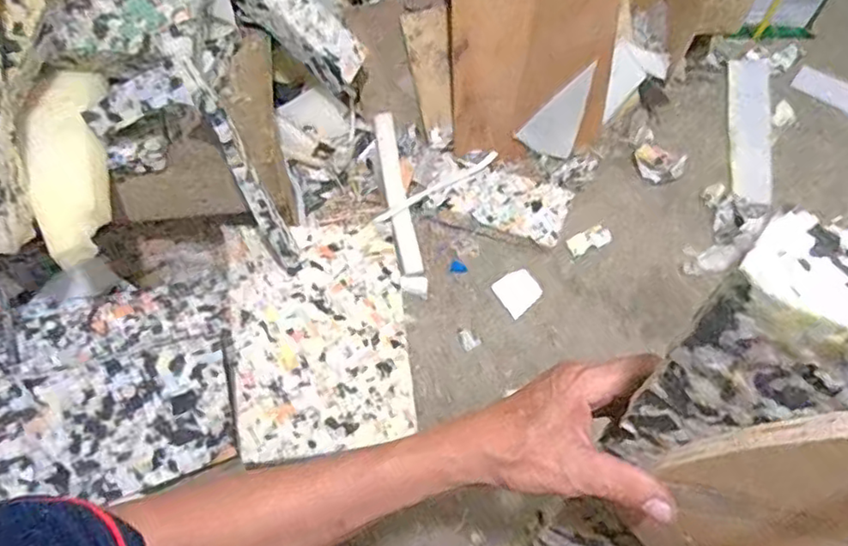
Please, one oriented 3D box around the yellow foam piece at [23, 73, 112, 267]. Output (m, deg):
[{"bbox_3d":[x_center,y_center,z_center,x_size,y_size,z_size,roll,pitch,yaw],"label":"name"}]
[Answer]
[{"bbox_3d":[-0.383,-0.116,0.672,0.081,0.033,0.222,-10,74,-8],"label":"yellow foam piece"}]

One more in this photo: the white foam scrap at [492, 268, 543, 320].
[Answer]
[{"bbox_3d":[0.139,0.028,0.917,0.062,0.007,0.061,-28,64,-18],"label":"white foam scrap"}]

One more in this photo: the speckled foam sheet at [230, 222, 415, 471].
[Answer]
[{"bbox_3d":[-0.130,0.077,0.795,0.217,0.011,0.297,-3,69,-18],"label":"speckled foam sheet"}]

